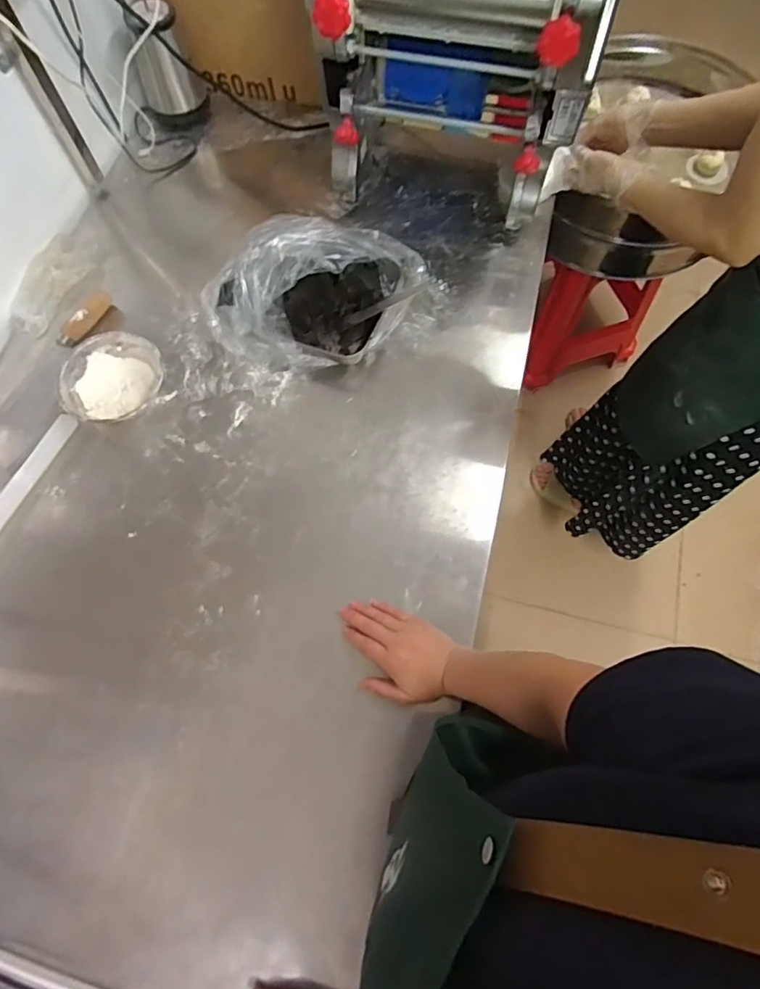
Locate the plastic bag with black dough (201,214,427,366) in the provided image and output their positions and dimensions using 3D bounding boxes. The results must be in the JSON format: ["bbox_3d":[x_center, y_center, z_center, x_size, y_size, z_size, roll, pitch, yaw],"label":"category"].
[{"bbox_3d":[-0.093,-0.297,0.779,0.310,0.127,0.162,-6,70,-2],"label":"plastic bag with black dough"}]

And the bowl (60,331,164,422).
[{"bbox_3d":[-0.390,-0.167,0.772,0.128,0.054,0.126,0,70,0],"label":"bowl"}]

